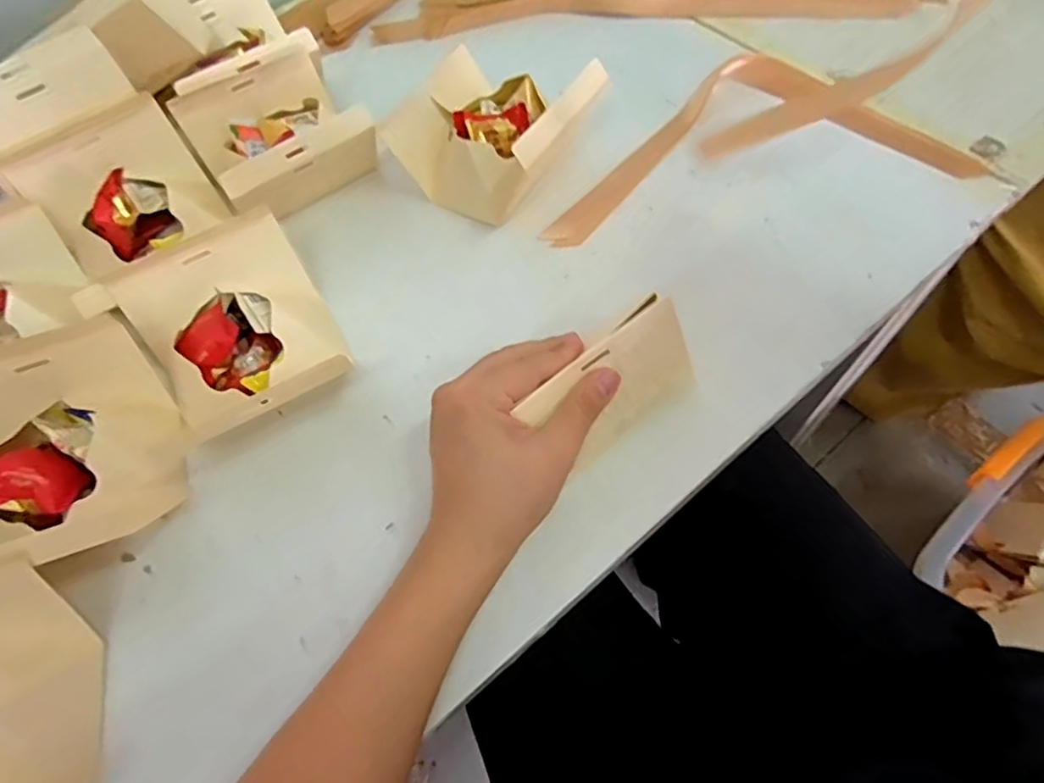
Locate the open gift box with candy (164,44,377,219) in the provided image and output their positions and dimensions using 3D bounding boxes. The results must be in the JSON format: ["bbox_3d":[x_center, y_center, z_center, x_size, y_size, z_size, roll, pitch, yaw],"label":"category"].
[{"bbox_3d":[-0.202,-0.215,0.514,0.128,0.053,0.149,-35,64,-13],"label":"open gift box with candy"}]

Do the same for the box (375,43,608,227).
[{"bbox_3d":[-0.027,-0.226,0.516,0.150,0.075,0.135,28,67,19],"label":"box"}]

